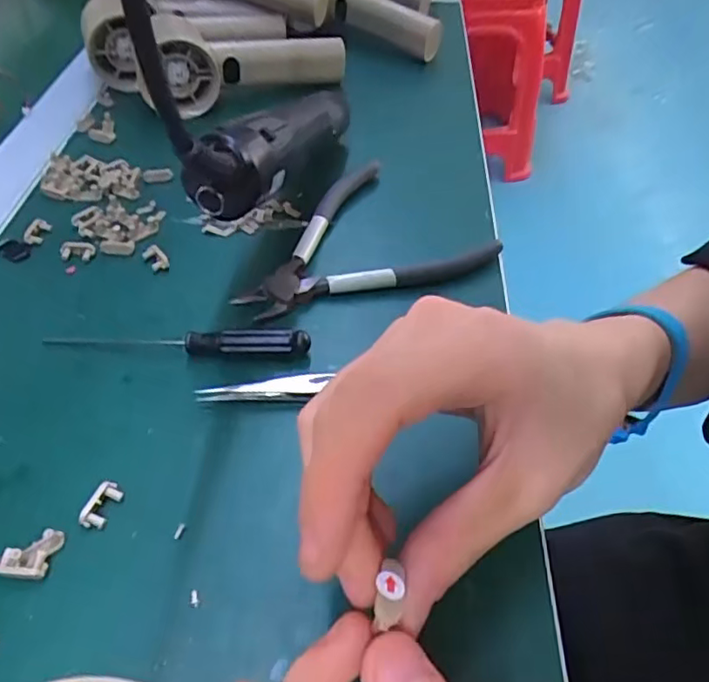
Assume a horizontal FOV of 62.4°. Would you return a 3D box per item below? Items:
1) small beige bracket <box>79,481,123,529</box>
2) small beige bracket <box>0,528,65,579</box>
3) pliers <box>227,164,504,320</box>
[{"bbox_3d":[-0.103,0.066,0.239,0.010,0.006,0.019,17,49,13],"label":"small beige bracket"},{"bbox_3d":[-0.125,0.080,0.224,0.019,0.006,0.018,6,48,4],"label":"small beige bracket"},{"bbox_3d":[-0.001,-0.052,0.336,0.137,0.012,0.106,-34,57,-28],"label":"pliers"}]

